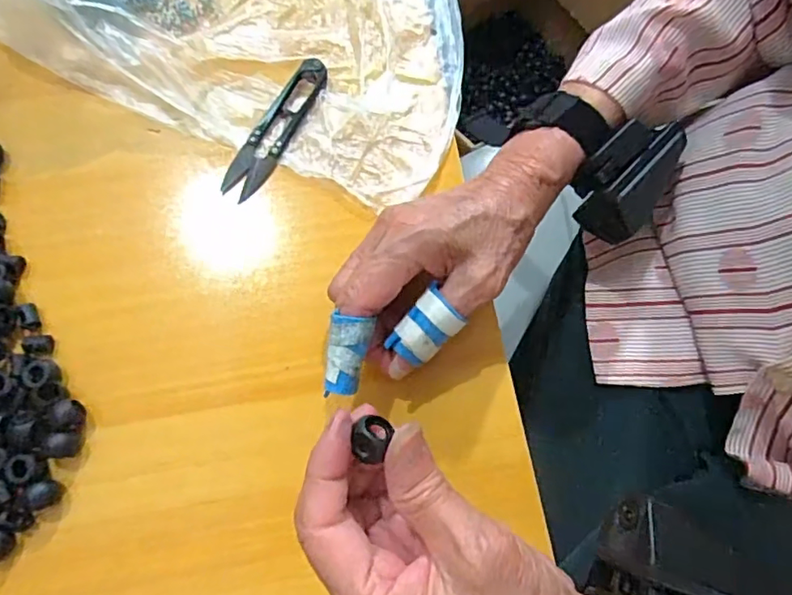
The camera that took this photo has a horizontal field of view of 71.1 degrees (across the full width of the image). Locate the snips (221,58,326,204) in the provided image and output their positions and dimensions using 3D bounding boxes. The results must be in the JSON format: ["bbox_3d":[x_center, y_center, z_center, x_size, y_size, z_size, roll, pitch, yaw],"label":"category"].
[{"bbox_3d":[-0.074,-0.104,0.339,0.024,0.009,0.101,26,74,6],"label":"snips"}]

